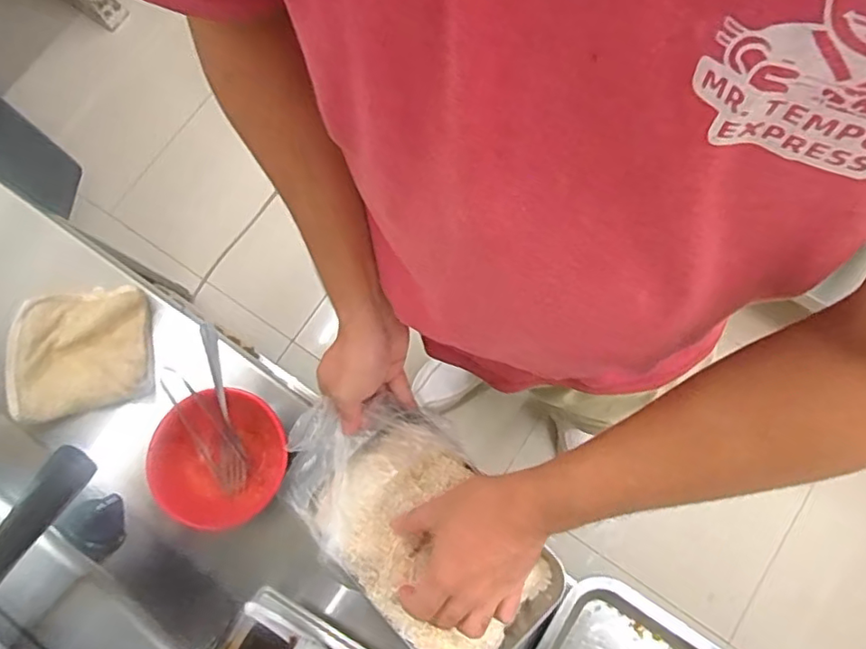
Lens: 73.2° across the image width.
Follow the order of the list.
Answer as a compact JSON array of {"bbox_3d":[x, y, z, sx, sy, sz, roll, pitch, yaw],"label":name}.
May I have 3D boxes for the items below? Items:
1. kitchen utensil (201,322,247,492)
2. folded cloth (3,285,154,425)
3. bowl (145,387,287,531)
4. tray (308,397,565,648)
[{"bbox_3d":[-0.204,0.094,0.573,0.031,0.021,0.148,-6,100,0],"label":"kitchen utensil"},{"bbox_3d":[-0.372,0.028,0.611,0.133,0.041,0.127,-13,77,-2],"label":"folded cloth"},{"bbox_3d":[-0.213,0.130,0.571,0.118,0.052,0.131,11,78,4],"label":"bowl"},{"bbox_3d":[-0.004,0.200,0.539,0.236,0.049,0.148,44,82,10],"label":"tray"}]

